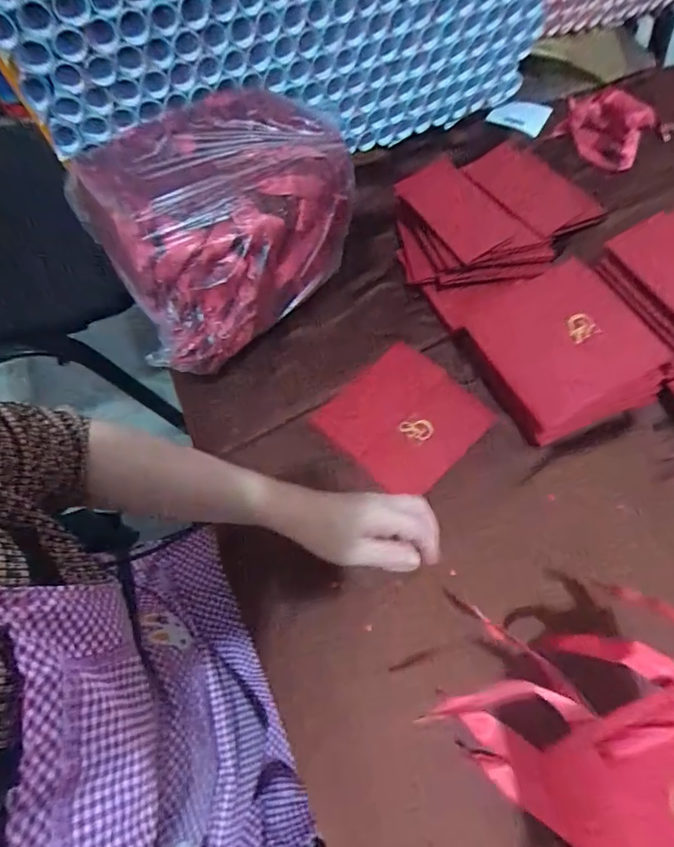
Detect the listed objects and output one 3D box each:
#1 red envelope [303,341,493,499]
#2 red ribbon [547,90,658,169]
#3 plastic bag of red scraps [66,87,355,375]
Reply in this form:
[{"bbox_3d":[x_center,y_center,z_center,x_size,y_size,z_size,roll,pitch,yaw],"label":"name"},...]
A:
[{"bbox_3d":[0.070,-0.006,0.492,0.143,0.010,0.136,-41,71,-15],"label":"red envelope"},{"bbox_3d":[0.384,-0.430,0.678,0.117,0.028,0.146,29,70,14],"label":"red ribbon"},{"bbox_3d":[-0.122,-0.210,0.513,0.261,0.149,0.258,-25,67,-9],"label":"plastic bag of red scraps"}]

